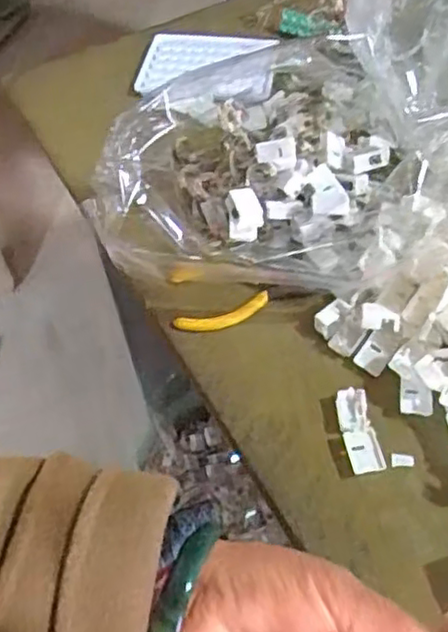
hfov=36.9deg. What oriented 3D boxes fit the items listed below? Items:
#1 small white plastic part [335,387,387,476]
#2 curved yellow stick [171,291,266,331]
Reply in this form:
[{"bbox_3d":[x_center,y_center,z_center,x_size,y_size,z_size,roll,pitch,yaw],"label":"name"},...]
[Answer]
[{"bbox_3d":[0.084,0.072,0.421,0.021,0.013,0.053,-9,53,-2],"label":"small white plastic part"},{"bbox_3d":[-0.001,0.002,0.478,0.068,0.013,0.013,-15,54,-6],"label":"curved yellow stick"}]

